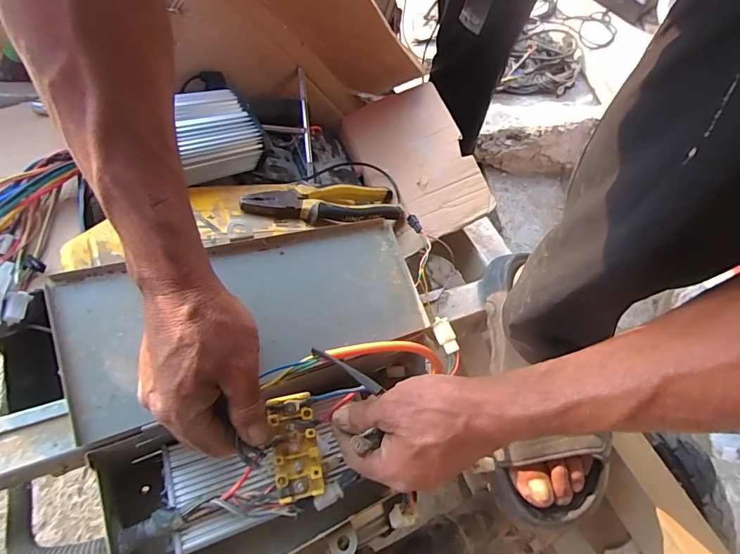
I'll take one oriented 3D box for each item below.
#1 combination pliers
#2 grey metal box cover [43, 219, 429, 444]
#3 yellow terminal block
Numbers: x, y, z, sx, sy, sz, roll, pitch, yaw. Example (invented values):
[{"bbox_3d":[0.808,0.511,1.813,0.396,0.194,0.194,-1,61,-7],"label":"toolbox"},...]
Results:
[{"bbox_3d":[-0.047,-0.085,0.484,0.189,0.022,0.049,-6,66,-32],"label":"combination pliers"},{"bbox_3d":[-0.093,0.025,0.378,0.309,0.008,0.123,-14,77,-29],"label":"grey metal box cover"},{"bbox_3d":[-0.061,0.137,0.341,0.035,0.012,0.079,-11,80,-4],"label":"yellow terminal block"}]

